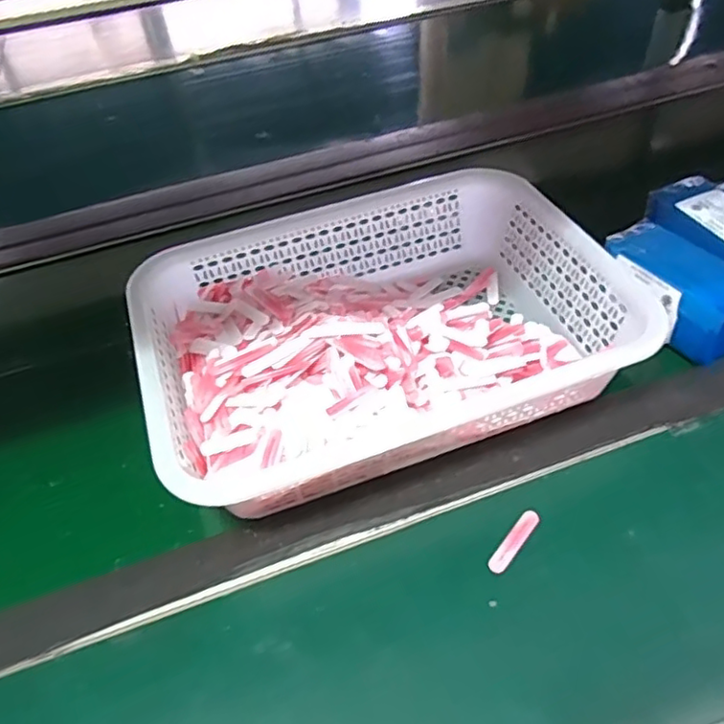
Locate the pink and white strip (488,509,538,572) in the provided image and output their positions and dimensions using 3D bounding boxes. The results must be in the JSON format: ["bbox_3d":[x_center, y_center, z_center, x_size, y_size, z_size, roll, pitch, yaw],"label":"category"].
[{"bbox_3d":[0.100,0.116,0.409,0.012,0.004,0.051,29,54,29],"label":"pink and white strip"}]

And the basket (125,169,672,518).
[{"bbox_3d":[0.010,-0.028,0.506,0.355,0.080,0.249,-17,46,-12],"label":"basket"}]

